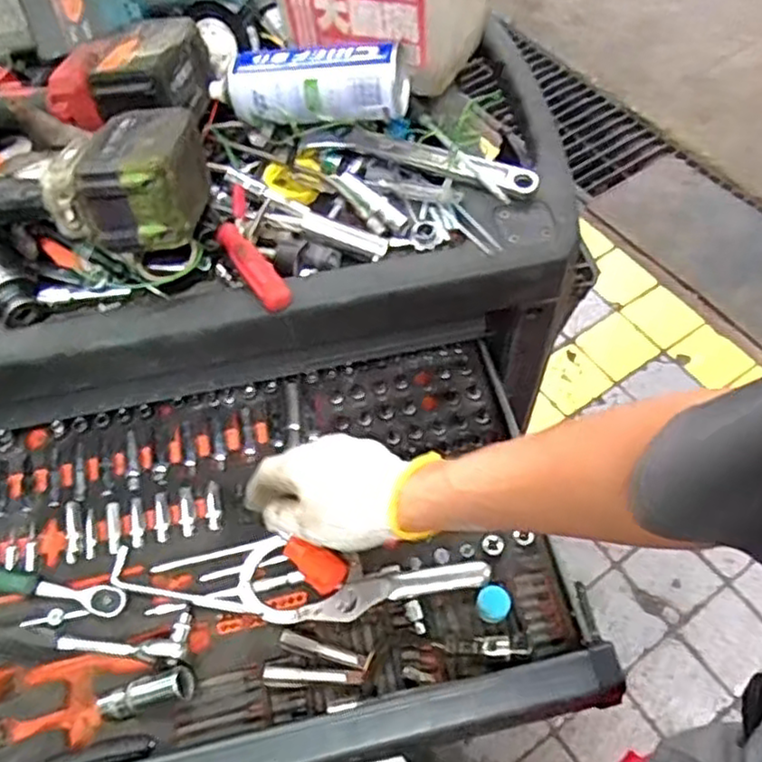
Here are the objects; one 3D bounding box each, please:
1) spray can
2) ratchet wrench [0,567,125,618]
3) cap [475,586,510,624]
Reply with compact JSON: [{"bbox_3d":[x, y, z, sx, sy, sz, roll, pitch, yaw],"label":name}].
[{"bbox_3d":[-0.070,-0.280,0.660,0.190,0.058,0.062,2,59,4],"label":"spray can"},{"bbox_3d":[-0.306,0.188,0.645,0.146,0.017,0.025,10,59,7],"label":"ratchet wrench"},{"bbox_3d":[0.100,0.197,0.625,0.029,0.010,0.030,38,66,21],"label":"cap"}]

